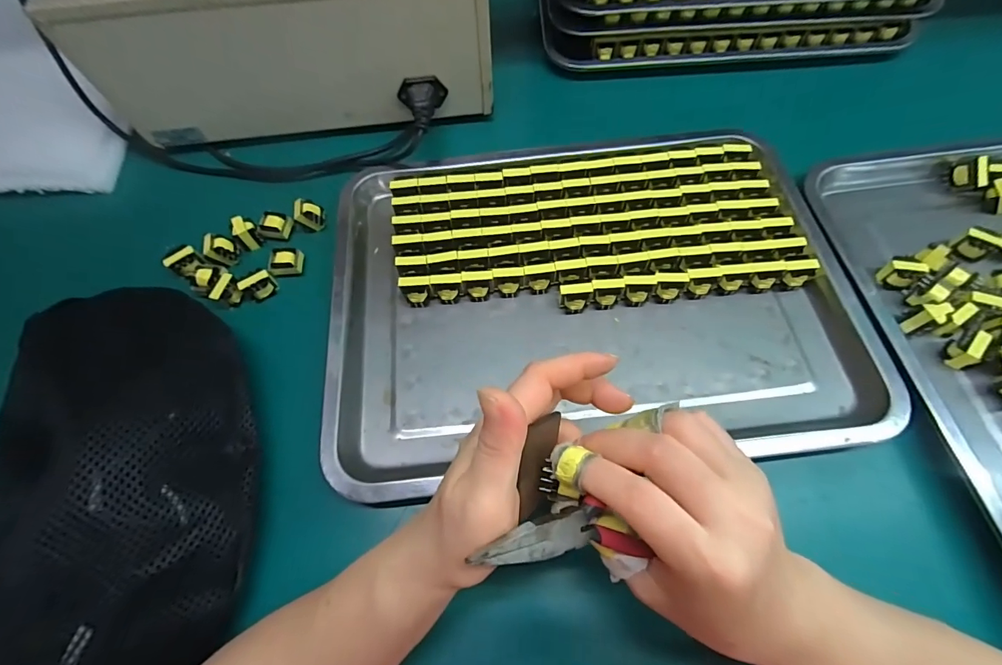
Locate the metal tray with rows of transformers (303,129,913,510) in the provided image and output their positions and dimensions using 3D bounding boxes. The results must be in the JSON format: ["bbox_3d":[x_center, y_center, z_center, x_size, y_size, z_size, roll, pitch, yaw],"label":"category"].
[{"bbox_3d":[0.064,-0.038,0.345,0.385,0.026,0.281,-7,65,0],"label":"metal tray with rows of transformers"}]

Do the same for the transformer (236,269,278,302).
[{"bbox_3d":[-0.201,-0.039,0.360,0.024,0.018,0.014,-43,70,-15],"label":"transformer"}]

